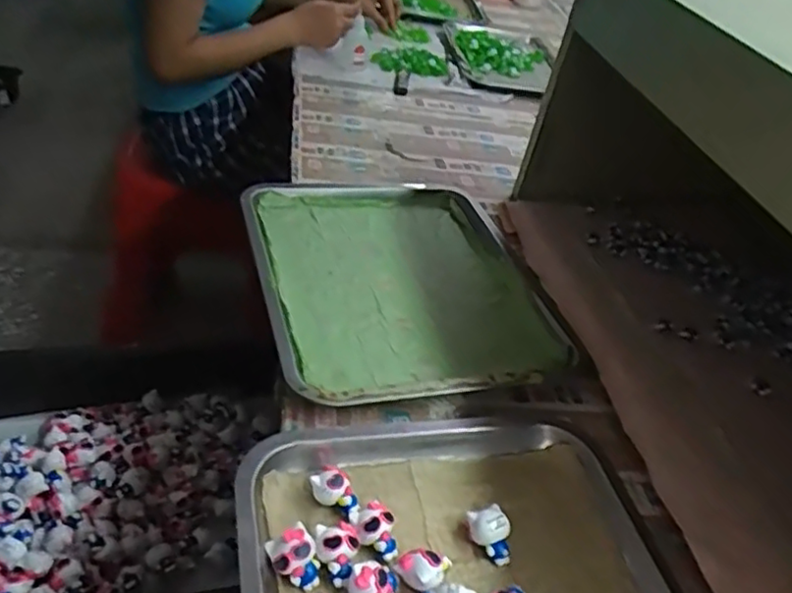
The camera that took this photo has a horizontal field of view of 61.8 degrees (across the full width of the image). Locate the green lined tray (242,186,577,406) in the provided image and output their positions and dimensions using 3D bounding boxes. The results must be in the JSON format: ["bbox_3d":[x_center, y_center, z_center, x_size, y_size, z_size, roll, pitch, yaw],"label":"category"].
[{"bbox_3d":[0.003,-0.028,0.637,0.264,0.032,0.331,-3,41,-19],"label":"green lined tray"}]

